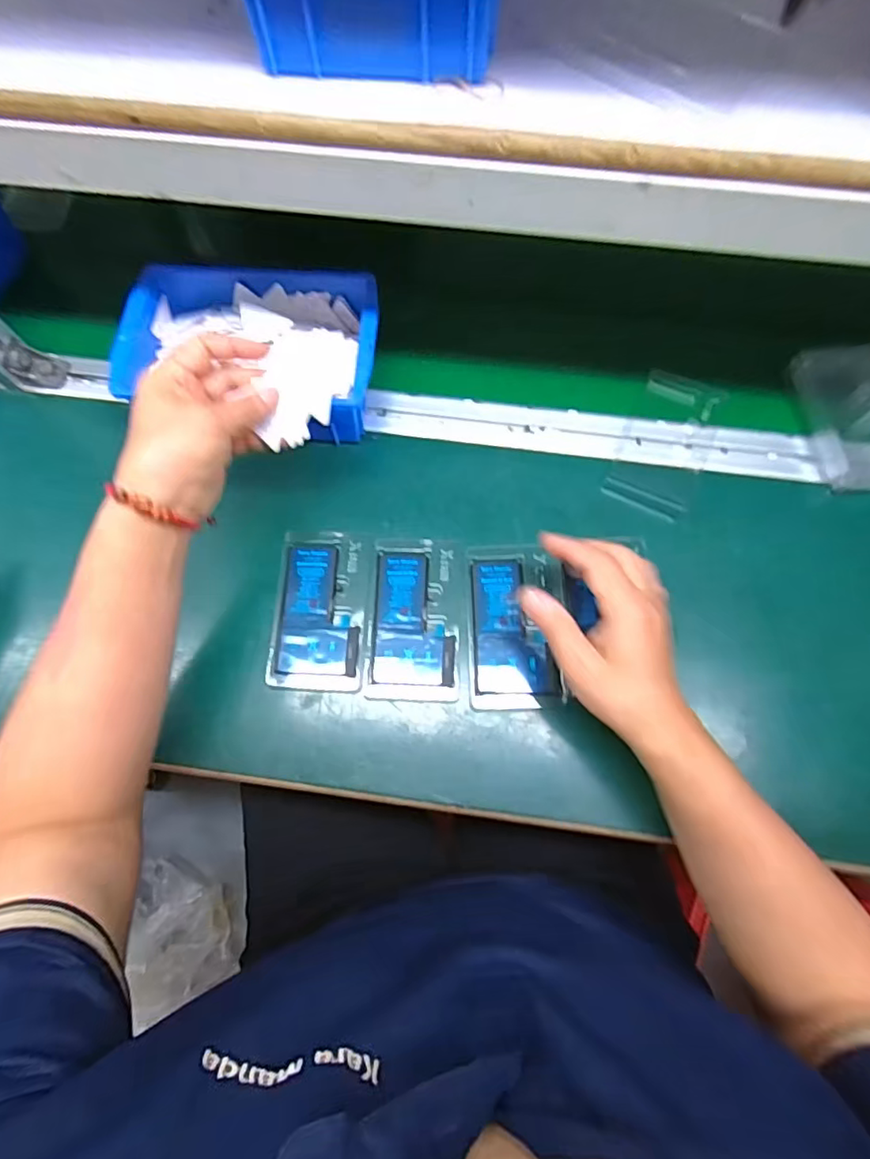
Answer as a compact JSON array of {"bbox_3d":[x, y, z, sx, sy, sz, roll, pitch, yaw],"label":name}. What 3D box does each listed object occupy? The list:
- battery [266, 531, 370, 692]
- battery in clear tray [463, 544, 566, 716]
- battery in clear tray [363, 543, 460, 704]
[{"bbox_3d":[-0.088,0.022,0.444,0.071,0.005,0.125,3,72,1],"label":"battery"},{"bbox_3d":[0.062,0.035,0.439,0.072,0.013,0.125,-1,72,0],"label":"battery in clear tray"},{"bbox_3d":[-0.016,0.029,0.440,0.069,0.006,0.125,2,72,1],"label":"battery in clear tray"}]

